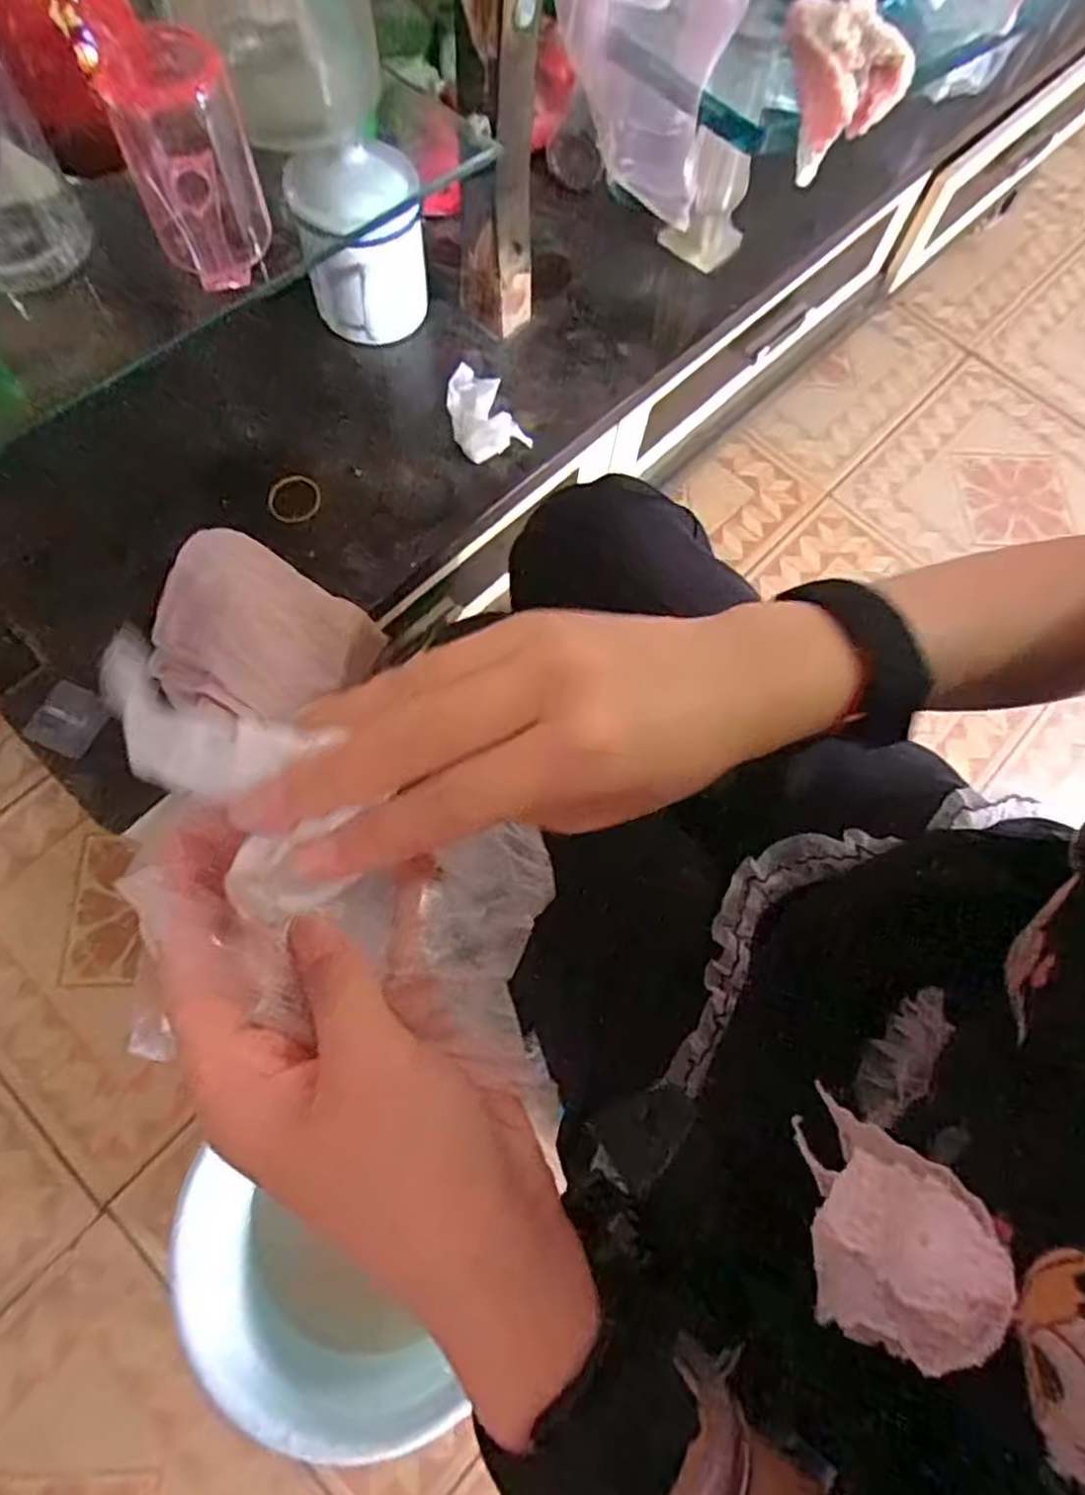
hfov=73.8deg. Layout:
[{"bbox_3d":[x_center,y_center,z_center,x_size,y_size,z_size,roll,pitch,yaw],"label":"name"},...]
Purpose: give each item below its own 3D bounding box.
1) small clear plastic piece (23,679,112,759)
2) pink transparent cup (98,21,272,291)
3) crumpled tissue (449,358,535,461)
[{"bbox_3d":[-0.344,-0.020,0.526,0.045,0.013,0.049,27,70,7],"label":"small clear plastic piece"},{"bbox_3d":[-0.201,-0.335,0.418,0.065,0.095,0.070,1,71,-3],"label":"pink transparent cup"},{"bbox_3d":[-0.056,-0.299,0.640,0.056,0.016,0.095,-25,72,-12],"label":"crumpled tissue"}]

